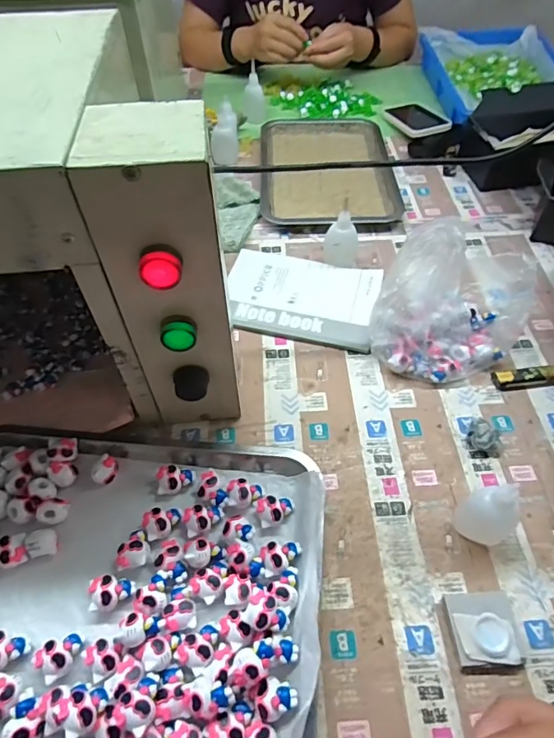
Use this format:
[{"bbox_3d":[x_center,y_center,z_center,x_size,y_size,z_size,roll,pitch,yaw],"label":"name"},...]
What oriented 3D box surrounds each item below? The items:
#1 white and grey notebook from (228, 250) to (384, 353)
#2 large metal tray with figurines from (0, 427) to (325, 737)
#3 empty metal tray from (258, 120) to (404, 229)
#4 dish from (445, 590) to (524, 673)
[{"bbox_3d":[0.030,-0.096,0.597,0.189,0.011,0.143,10,54,8],"label":"white and grey notebook"},{"bbox_3d":[-0.141,0.172,0.381,0.352,0.038,0.267,4,54,4],"label":"large metal tray with figurines"},{"bbox_3d":[0.081,-0.340,0.780,0.209,0.029,0.305,-2,53,-1],"label":"empty metal tray"},{"bbox_3d":[0.163,0.205,0.365,0.049,0.015,0.054,-2,53,-1],"label":"dish"}]

